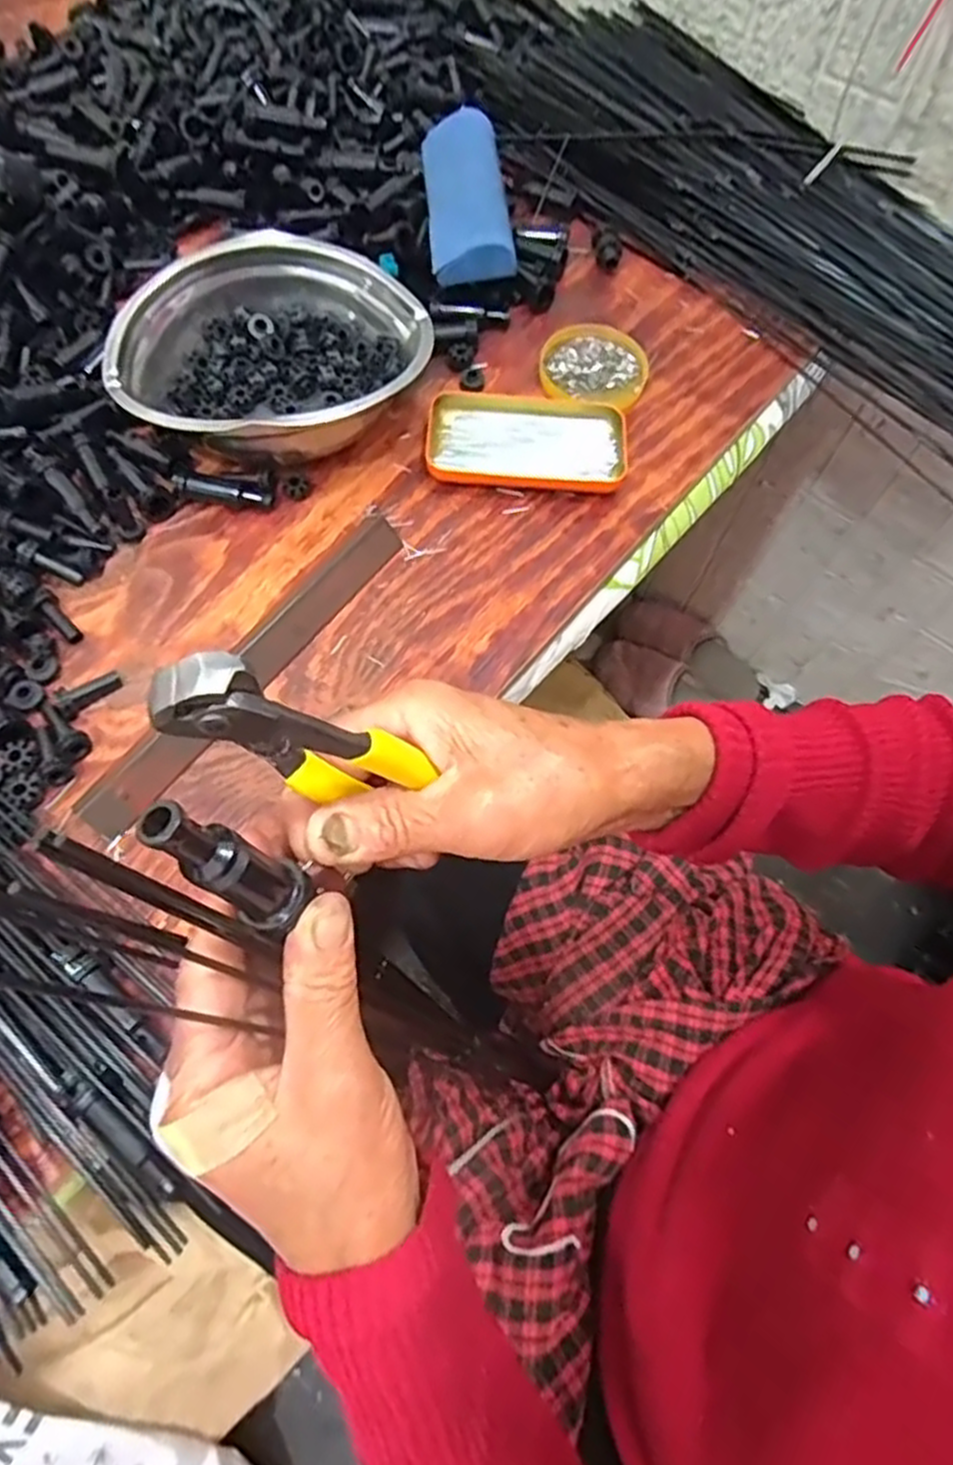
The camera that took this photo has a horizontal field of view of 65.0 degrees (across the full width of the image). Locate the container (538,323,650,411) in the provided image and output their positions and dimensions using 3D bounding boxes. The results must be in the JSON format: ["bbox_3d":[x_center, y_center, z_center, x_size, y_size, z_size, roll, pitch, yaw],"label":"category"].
[{"bbox_3d":[0.092,-0.283,0.583,0.084,0.017,0.082,6,66,0],"label":"container"}]

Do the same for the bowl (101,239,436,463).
[{"bbox_3d":[-0.146,-0.275,0.529,0.220,0.072,0.166,-21,69,-12],"label":"bowl"}]

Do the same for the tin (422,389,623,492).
[{"bbox_3d":[0.037,-0.210,0.547,0.143,0.020,0.074,4,66,-2],"label":"tin"}]

